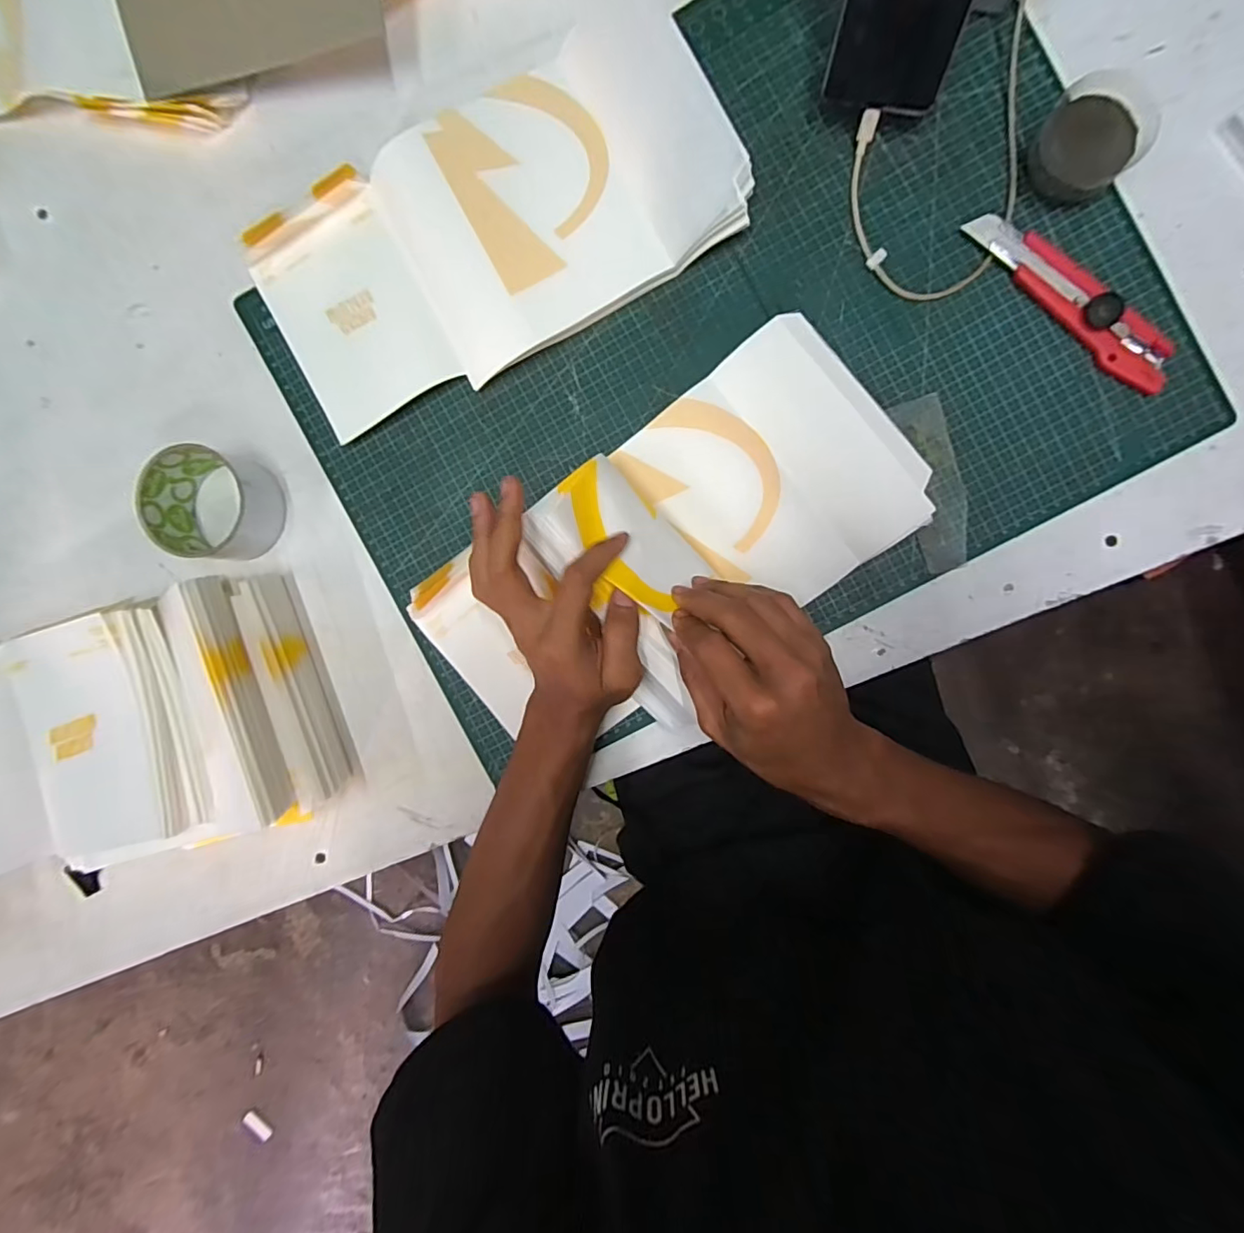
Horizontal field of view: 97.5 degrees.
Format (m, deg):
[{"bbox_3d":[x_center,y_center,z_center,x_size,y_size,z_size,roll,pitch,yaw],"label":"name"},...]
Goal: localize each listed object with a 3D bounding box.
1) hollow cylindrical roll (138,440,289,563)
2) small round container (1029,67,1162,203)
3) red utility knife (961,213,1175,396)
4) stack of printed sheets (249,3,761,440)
[{"bbox_3d":[-0.311,-0.085,0.415,0.074,0.050,0.078,0,93,5],"label":"hollow cylindrical roll"},{"bbox_3d":[0.311,-0.317,0.362,0.061,0.031,0.067,0,91,6],"label":"small round container"},{"bbox_3d":[0.310,-0.219,0.374,0.030,0.017,0.167,-44,87,5],"label":"red utility knife"},{"bbox_3d":[-0.098,-0.279,0.396,0.342,0.034,0.171,-26,91,6],"label":"stack of printed sheets"}]

